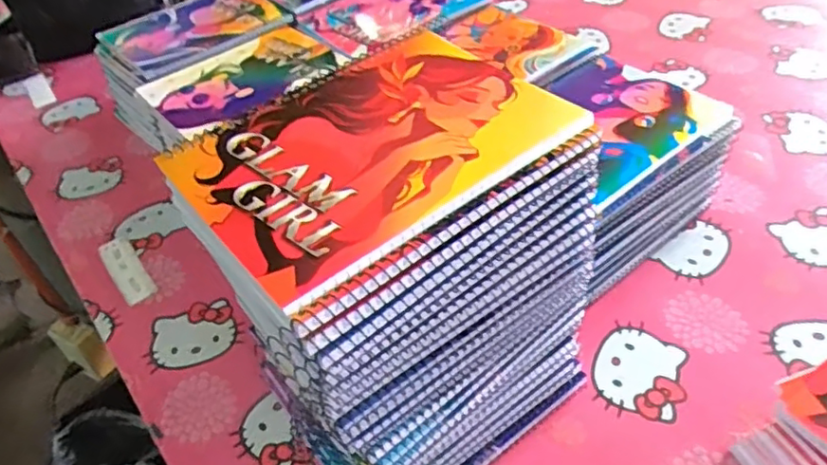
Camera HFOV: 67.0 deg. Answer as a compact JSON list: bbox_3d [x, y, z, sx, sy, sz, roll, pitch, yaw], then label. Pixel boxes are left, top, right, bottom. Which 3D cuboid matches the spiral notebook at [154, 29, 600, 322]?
[{"bbox_3d":[-0.020,-0.048,0.344,0.195,0.008,0.148,-33,50,-23],"label":"spiral notebook"}]

